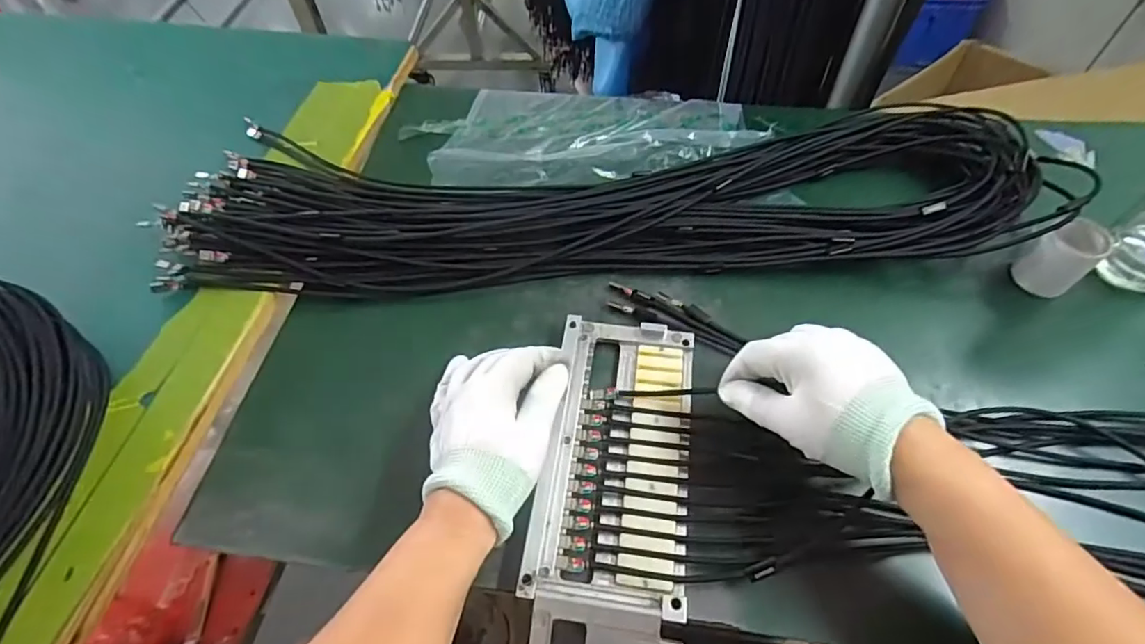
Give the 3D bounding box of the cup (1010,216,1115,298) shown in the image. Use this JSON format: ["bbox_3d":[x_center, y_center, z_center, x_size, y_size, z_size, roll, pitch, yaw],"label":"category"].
[{"bbox_3d":[0.387,-0.050,0.442,0.042,0.051,0.039,-1,56,2],"label":"cup"}]

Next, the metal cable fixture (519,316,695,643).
[{"bbox_3d":[0.023,0.172,0.345,0.097,0.048,0.381,4,64,5],"label":"metal cable fixture"}]

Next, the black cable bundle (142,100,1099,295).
[{"bbox_3d":[0.034,-0.118,0.495,0.753,0.041,0.183,-3,56,1],"label":"black cable bundle"}]

